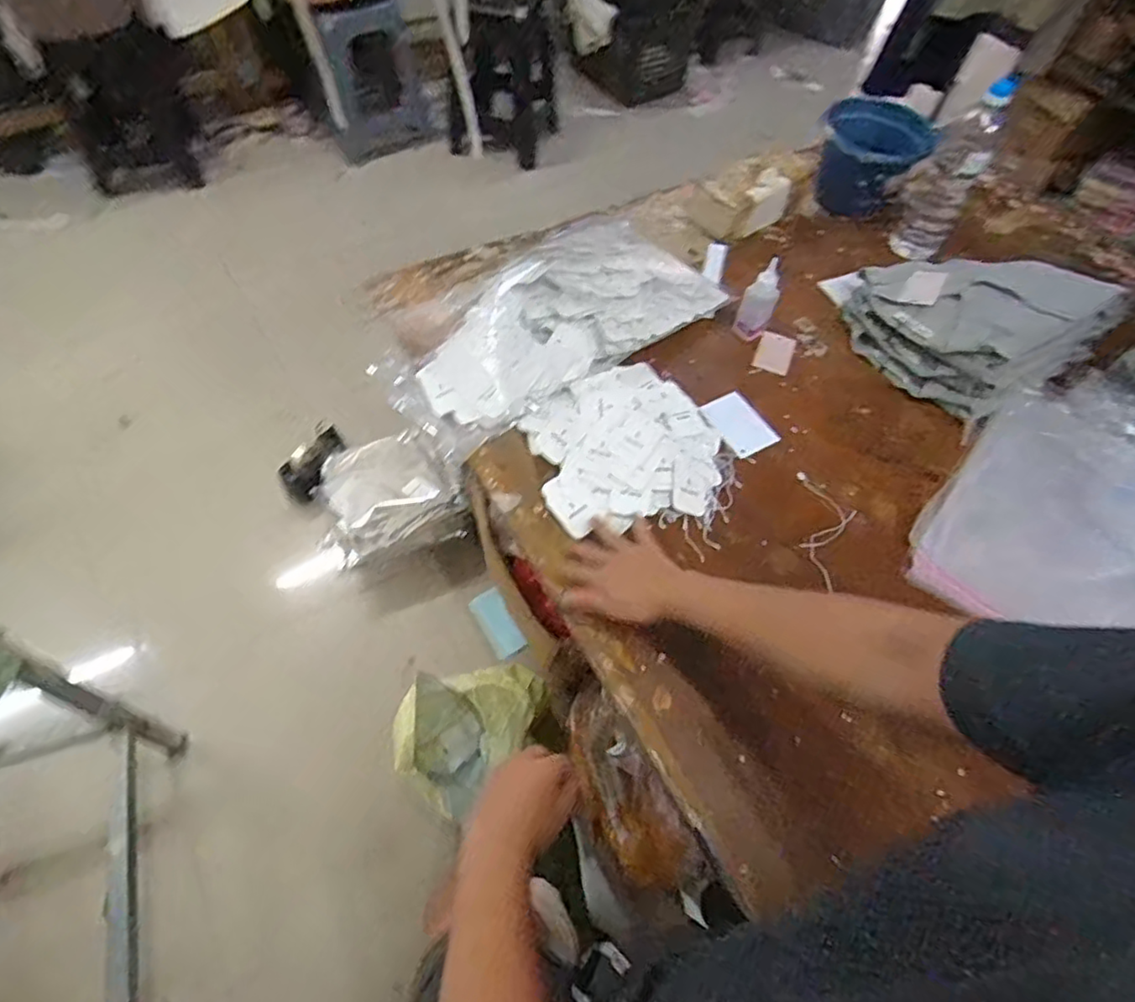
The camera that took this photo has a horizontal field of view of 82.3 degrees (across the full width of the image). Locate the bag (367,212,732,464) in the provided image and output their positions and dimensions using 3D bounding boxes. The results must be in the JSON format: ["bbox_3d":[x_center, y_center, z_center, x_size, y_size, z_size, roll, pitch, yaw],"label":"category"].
[{"bbox_3d":[-0.019,-0.281,0.936,0.511,0.081,0.262,-33,65,-22],"label":"bag"}]

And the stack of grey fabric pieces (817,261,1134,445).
[{"bbox_3d":[0.575,-0.296,0.972,0.263,0.141,0.338,-31,64,-20],"label":"stack of grey fabric pieces"}]

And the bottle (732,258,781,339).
[{"bbox_3d":[0.280,-0.287,0.958,0.043,0.124,0.036,41,64,20],"label":"bottle"}]

